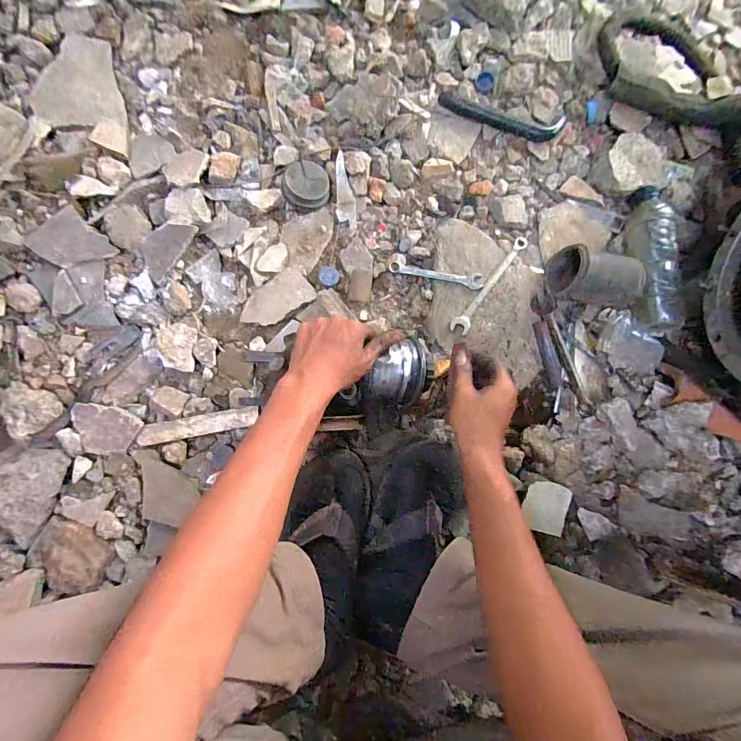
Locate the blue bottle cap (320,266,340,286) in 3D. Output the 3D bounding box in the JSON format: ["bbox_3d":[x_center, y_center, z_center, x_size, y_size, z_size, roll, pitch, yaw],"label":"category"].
[{"bbox_3d":[-0.064,-0.148,0.610,0.031,0.007,0.033,1,82,-5],"label":"blue bottle cap"}]

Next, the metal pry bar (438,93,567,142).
[{"bbox_3d":[0.222,-0.428,0.664,0.216,0.019,0.039,10,81,-4],"label":"metal pry bar"}]

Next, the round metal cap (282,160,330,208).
[{"bbox_3d":[-0.097,-0.292,0.604,0.068,0.025,0.064,23,81,-2],"label":"round metal cap"}]

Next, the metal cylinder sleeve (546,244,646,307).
[{"bbox_3d":[0.342,-0.133,0.595,0.130,0.084,0.080,14,81,-3],"label":"metal cylinder sleeve"}]

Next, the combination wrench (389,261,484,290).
[{"bbox_3d":[0.104,-0.152,0.613,0.146,0.013,0.024,11,81,-4],"label":"combination wrench"}]

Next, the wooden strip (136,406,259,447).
[{"bbox_3d":[-0.244,0.079,0.557,0.161,0.011,0.030,-10,83,-7],"label":"wooden strip"}]

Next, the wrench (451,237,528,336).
[{"bbox_3d":[0.188,-0.137,0.619,0.028,0.016,0.194,35,80,0],"label":"wrench"}]

